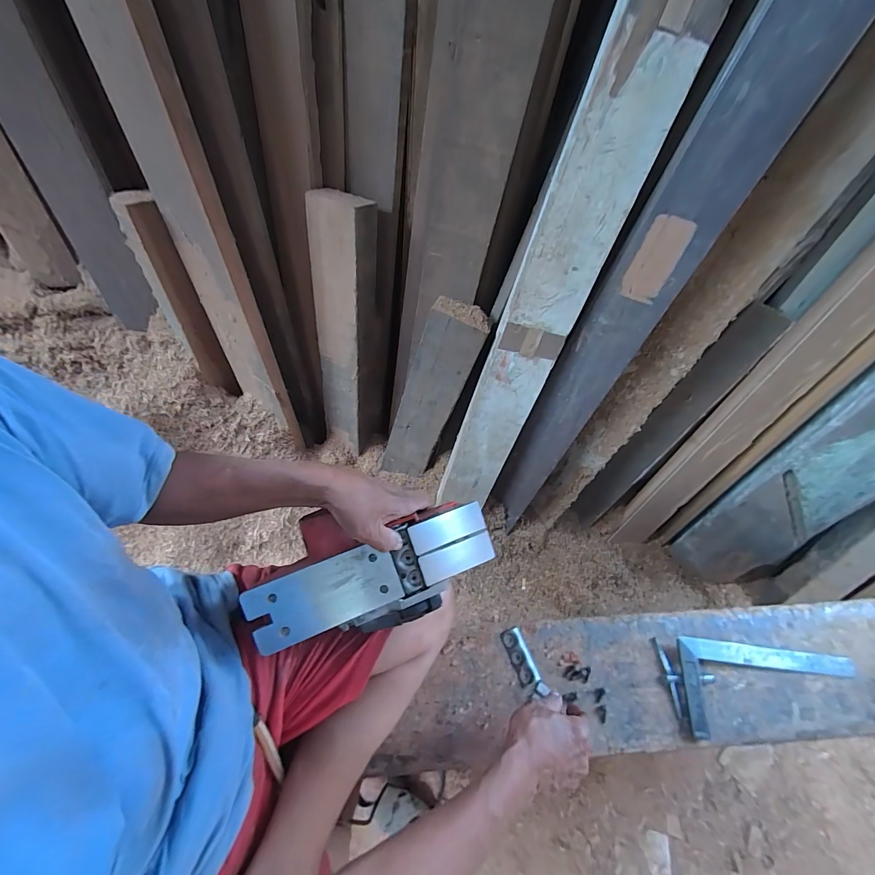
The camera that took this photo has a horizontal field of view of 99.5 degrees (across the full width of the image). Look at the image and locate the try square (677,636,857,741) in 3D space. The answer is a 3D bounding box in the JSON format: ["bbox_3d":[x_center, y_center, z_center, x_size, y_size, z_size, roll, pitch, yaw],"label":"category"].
[{"bbox_3d":[0.523,0.395,0.572,0.290,0.022,0.128,6,61,1],"label":"try square"}]

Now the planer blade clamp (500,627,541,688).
[{"bbox_3d":[0.130,0.345,0.584,0.033,0.007,0.079,-19,61,-12],"label":"planer blade clamp"}]

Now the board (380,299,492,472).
[{"bbox_3d":[-0.028,-0.083,0.924,0.129,0.525,0.056,25,43,0],"label":"board"}]

